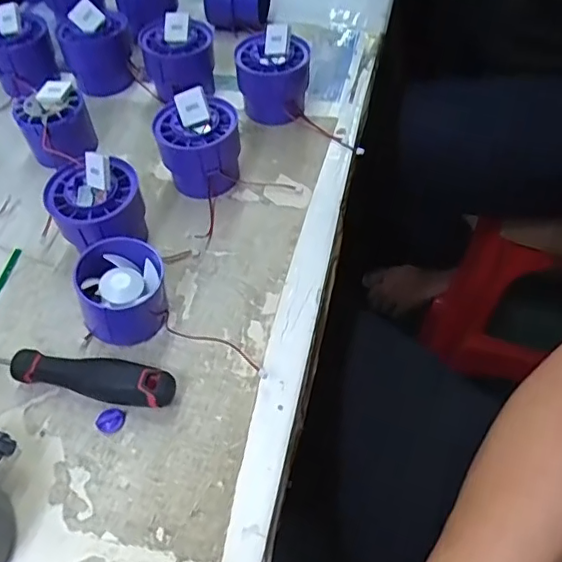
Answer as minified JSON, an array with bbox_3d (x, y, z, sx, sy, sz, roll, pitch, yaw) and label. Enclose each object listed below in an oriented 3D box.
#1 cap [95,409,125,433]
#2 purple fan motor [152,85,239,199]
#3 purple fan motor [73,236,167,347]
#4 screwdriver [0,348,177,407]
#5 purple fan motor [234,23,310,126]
[{"bbox_3d":[-0.091,0.074,0.305,0.014,0.005,0.012,-4,53,-1],"label":"cap"},{"bbox_3d":[-0.054,-0.091,0.388,0.055,0.060,0.052,-15,54,-9],"label":"purple fan motor"},{"bbox_3d":[-0.091,0.006,0.332,0.045,0.042,0.046,-1,53,1],"label":"purple fan motor"},{"bbox_3d":[-0.135,0.047,0.318,0.159,0.020,0.021,10,54,10],"label":"screwdriver"},{"bbox_3d":[-0.006,-0.154,0.432,0.054,0.057,0.049,0,54,4],"label":"purple fan motor"}]

